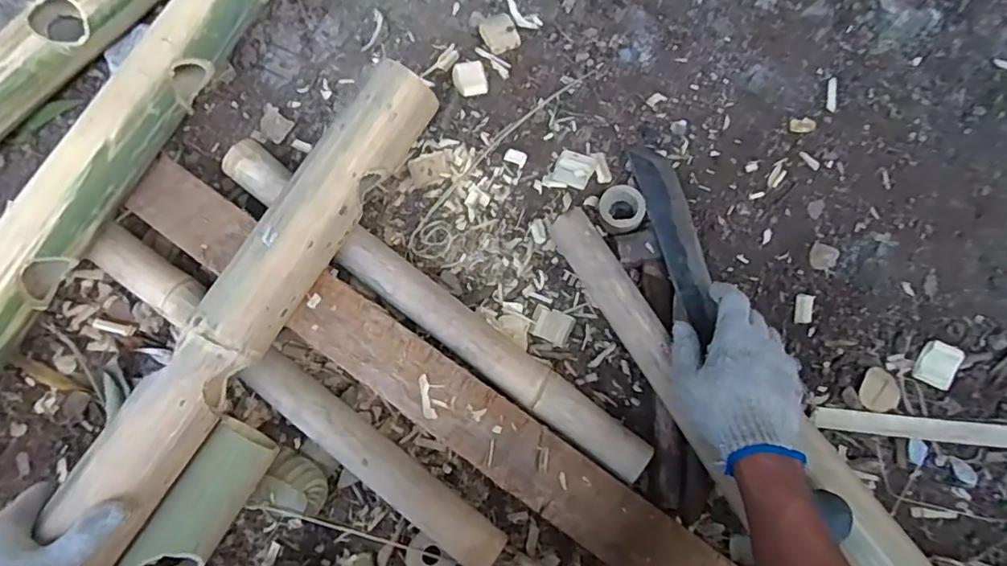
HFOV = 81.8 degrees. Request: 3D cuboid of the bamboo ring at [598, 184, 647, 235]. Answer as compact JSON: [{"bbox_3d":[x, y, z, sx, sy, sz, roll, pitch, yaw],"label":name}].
[{"bbox_3d":[0.125,-0.078,0.618,0.047,0.028,0.045,0,75,0],"label":"bamboo ring"}]

